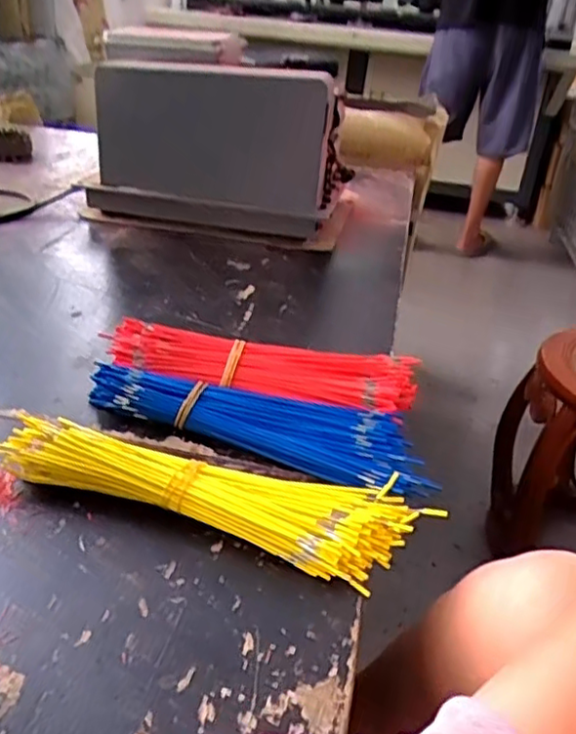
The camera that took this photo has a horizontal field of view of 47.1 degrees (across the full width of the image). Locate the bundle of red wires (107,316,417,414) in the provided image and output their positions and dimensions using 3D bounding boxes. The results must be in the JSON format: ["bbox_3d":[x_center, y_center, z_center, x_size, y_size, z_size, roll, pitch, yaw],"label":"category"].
[{"bbox_3d":[-0.025,0.003,0.558,0.262,0.033,0.071,7,31,6],"label":"bundle of red wires"}]

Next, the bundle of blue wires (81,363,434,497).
[{"bbox_3d":[-0.025,0.040,0.499,0.259,0.029,0.070,10,31,10],"label":"bundle of blue wires"}]

